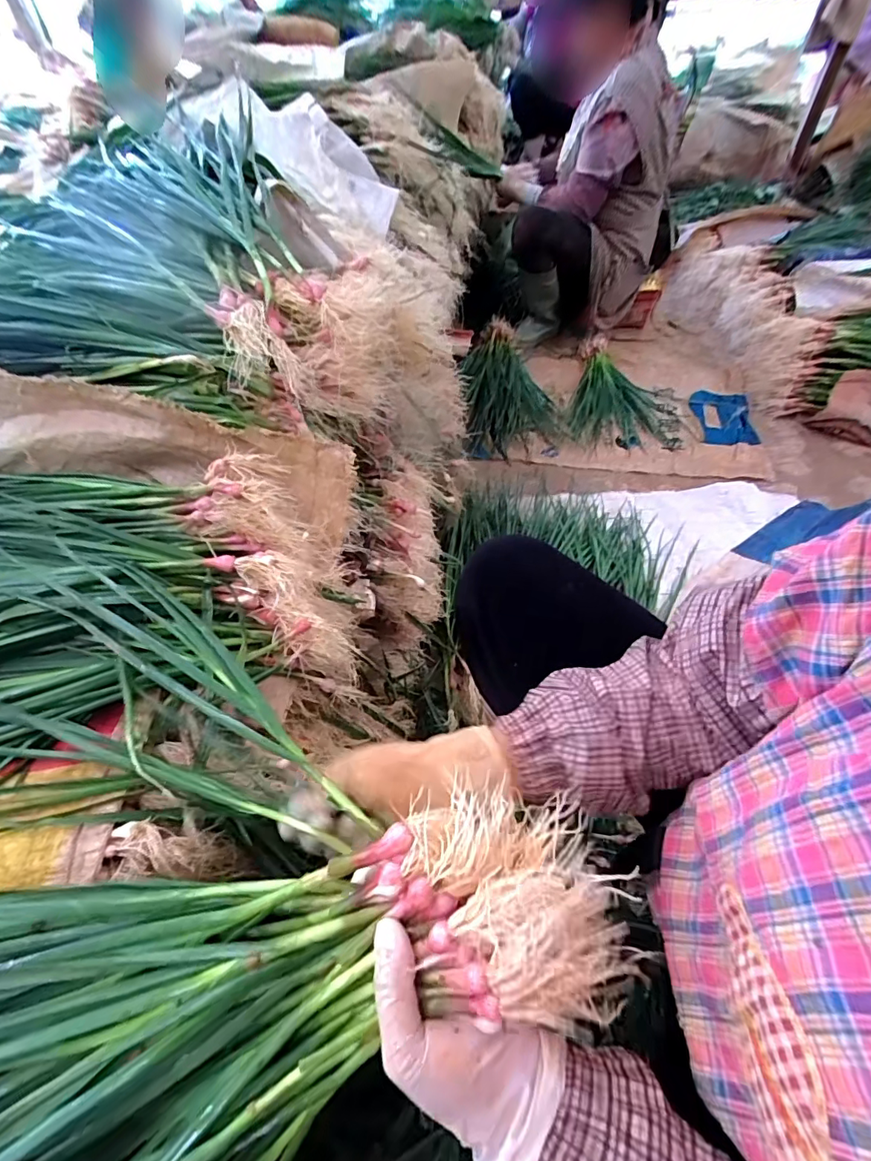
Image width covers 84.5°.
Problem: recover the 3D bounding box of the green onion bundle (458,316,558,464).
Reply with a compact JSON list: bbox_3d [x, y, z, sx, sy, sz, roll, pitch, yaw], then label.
[{"bbox_3d":[0.197,-0.598,1.422,0.271,0.098,0.567,-5,51,0],"label":"green onion bundle"}]

